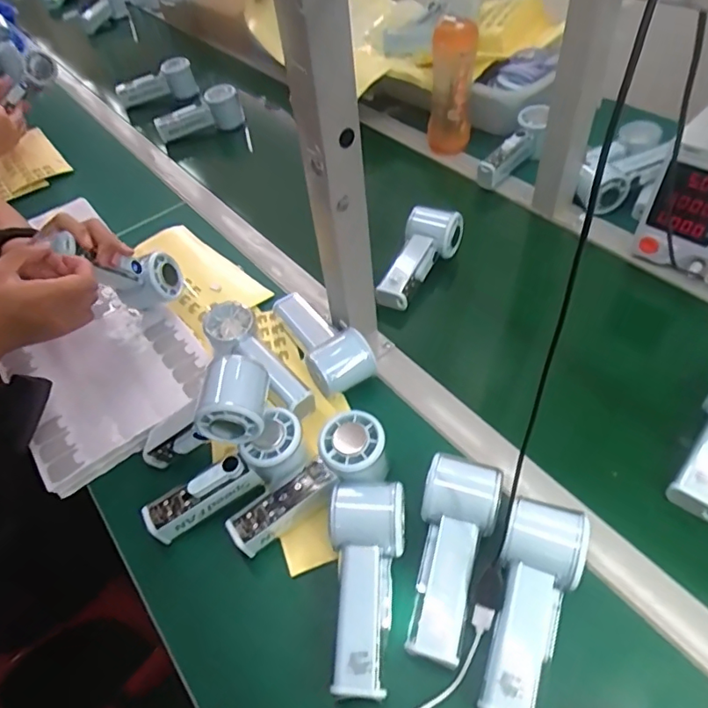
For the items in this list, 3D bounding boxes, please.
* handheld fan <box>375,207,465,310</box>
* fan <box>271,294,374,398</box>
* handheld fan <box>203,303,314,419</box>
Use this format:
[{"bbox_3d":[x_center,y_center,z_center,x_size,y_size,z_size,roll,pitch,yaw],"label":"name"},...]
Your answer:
[{"bbox_3d":[0.082,-0.119,0.649,0.060,0.046,0.153,16,53,20],"label":"handheld fan"},{"bbox_3d":[-0.034,-0.023,0.574,0.063,0.045,0.145,-22,50,-12],"label":"fan"},{"bbox_3d":[-0.099,0.006,0.551,0.058,0.064,0.155,-37,55,-23],"label":"handheld fan"}]

